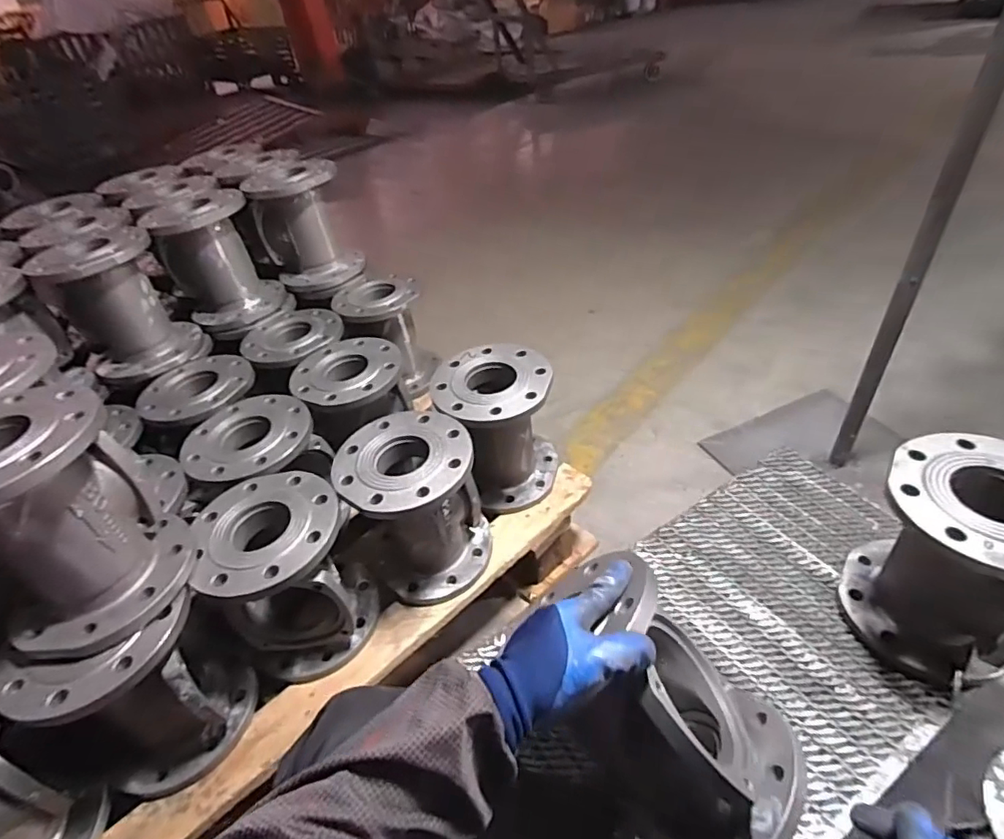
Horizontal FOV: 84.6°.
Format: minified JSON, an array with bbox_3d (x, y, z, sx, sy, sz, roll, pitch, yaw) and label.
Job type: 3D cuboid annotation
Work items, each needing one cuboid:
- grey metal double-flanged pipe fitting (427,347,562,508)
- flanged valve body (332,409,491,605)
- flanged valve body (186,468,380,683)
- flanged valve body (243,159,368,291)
[{"bbox_3d":[-0.005,0.016,0.960,0.188,0.230,0.178,-14,41,-10],"label":"grey metal double-flanged pipe fitting"},{"bbox_3d":[-0.128,0.134,0.845,0.186,0.229,0.191,-18,42,-14],"label":"flanged valve body"},{"bbox_3d":[-0.297,0.221,0.789,0.189,0.241,0.210,-25,44,-21],"label":"flanged valve body"},{"bbox_3d":[-0.437,-0.430,1.222,0.191,0.232,0.189,-18,42,-14],"label":"flanged valve body"}]

